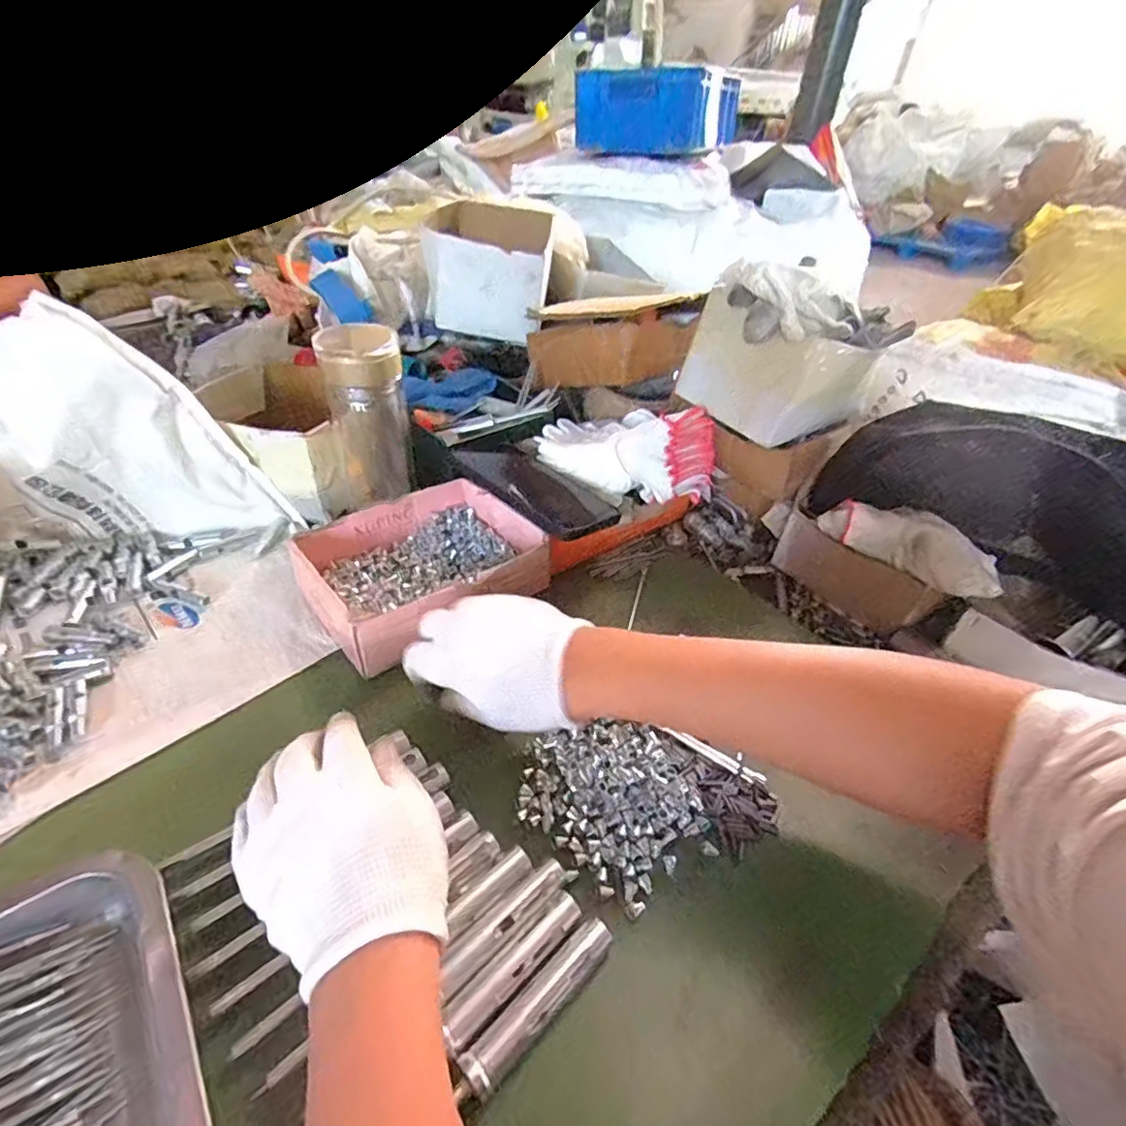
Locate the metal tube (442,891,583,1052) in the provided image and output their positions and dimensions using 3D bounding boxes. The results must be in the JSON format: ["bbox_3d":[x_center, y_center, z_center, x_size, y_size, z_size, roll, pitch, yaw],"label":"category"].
[{"bbox_3d":[-0.024,0.200,0.290,0.081,0.012,0.017,-30,52,-35],"label":"metal tube"}]

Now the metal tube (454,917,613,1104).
[{"bbox_3d":[-0.010,0.210,0.278,0.089,0.015,0.018,-30,51,-35],"label":"metal tube"}]

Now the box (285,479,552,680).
[{"bbox_3d":[-0.119,-0.003,0.492,0.172,0.052,0.148,-27,50,-33],"label":"box"}]

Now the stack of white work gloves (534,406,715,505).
[{"bbox_3d":[0.066,-0.124,0.569,0.174,0.076,0.111,27,44,24],"label":"stack of white work gloves"}]

